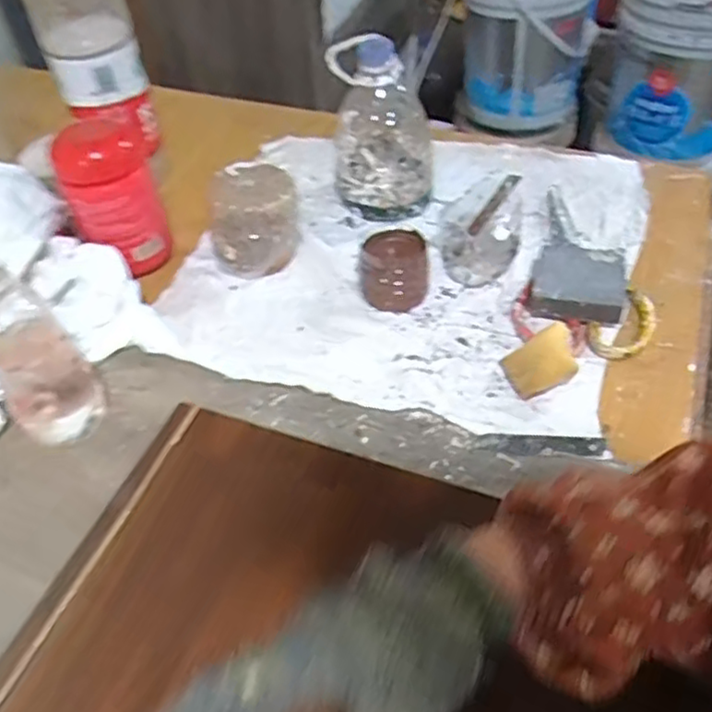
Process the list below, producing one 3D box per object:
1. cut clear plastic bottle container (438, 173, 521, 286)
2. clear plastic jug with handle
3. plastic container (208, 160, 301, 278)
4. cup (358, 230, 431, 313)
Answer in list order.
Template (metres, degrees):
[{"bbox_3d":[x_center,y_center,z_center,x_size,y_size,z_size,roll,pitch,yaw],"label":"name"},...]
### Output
[{"bbox_3d":[0.117,-0.123,0.670,0.075,0.067,0.078,3,47,8],"label":"cut clear plastic bottle container"},{"bbox_3d":[0.028,-0.236,0.731,0.109,0.155,0.112,-1,47,5],"label":"clear plastic jug with handle"},{"bbox_3d":[-0.102,-0.136,0.694,0.094,0.082,0.078,-7,47,0],"label":"plastic container"},{"bbox_3d":[0.037,-0.085,0.654,0.060,0.051,0.066,-3,48,3],"label":"cup"}]

